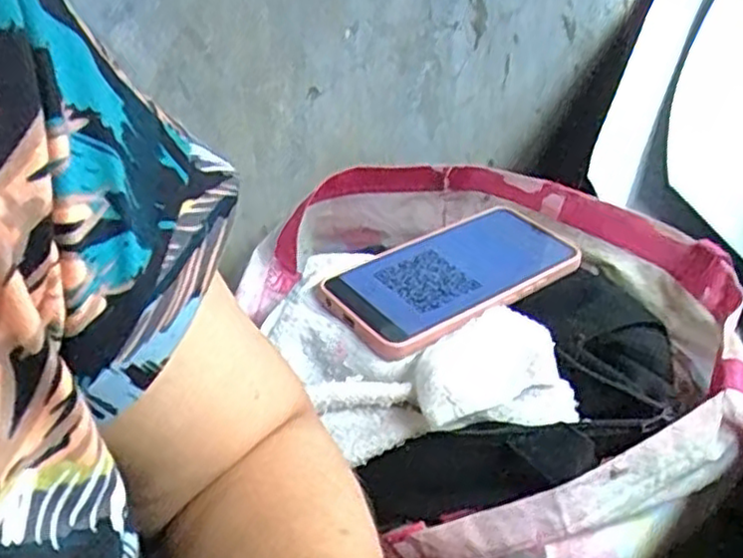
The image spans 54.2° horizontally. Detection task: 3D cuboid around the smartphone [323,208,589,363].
[{"bbox_3d":[0.054,-0.008,0.466,0.169,0.007,0.081,-23,38,-29],"label":"smartphone"}]

